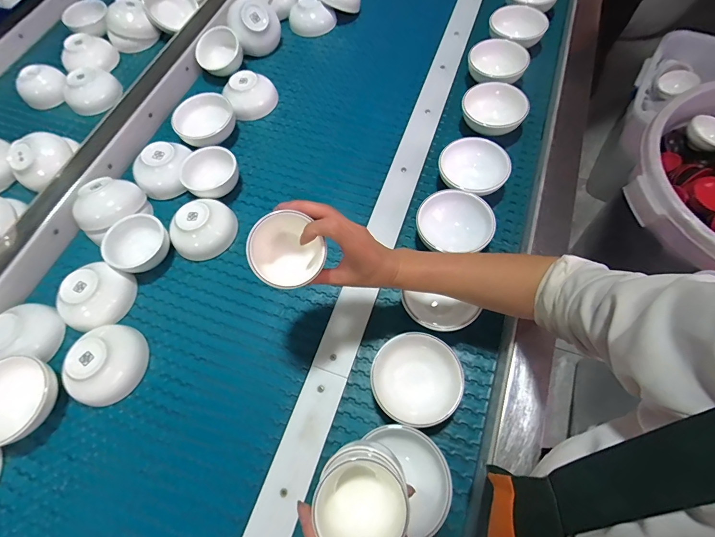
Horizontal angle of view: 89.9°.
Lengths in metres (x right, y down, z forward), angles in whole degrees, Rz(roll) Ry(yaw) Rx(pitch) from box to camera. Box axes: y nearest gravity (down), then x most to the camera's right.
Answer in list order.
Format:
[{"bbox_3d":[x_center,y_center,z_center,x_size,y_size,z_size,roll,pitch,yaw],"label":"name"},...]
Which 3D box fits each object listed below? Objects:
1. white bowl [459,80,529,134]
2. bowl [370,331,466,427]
[{"bbox_3d":[0.253,-0.293,0.673,0.114,0.055,0.116,21,68,14],"label":"white bowl"},{"bbox_3d":[0.078,0.149,0.484,0.116,0.048,0.110,-2,70,7],"label":"bowl"}]

